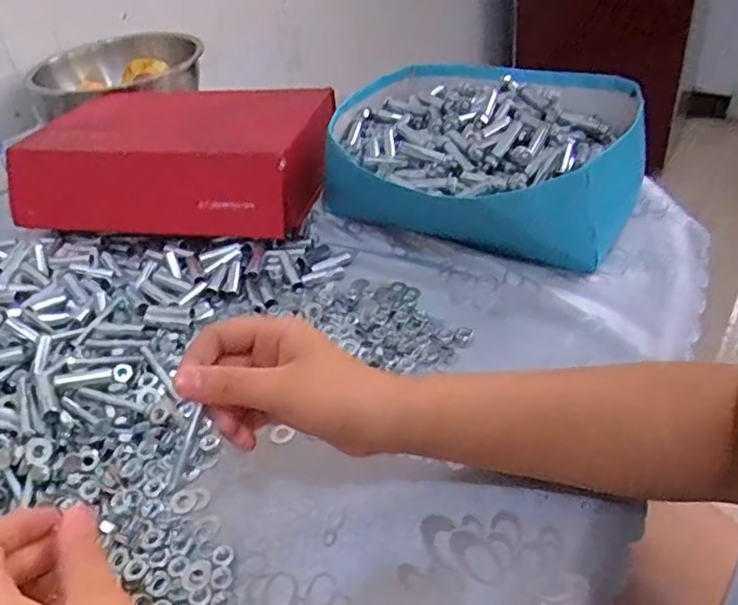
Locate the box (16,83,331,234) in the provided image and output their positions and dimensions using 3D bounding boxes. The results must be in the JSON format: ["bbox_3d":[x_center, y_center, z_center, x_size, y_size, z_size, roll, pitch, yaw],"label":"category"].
[{"bbox_3d":[-0.195,-0.150,0.665,0.301,0.098,0.173,4,41,13],"label":"box"}]

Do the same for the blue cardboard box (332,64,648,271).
[{"bbox_3d":[0.118,-0.150,0.624,0.282,0.087,0.266,15,44,24],"label":"blue cardboard box"}]

